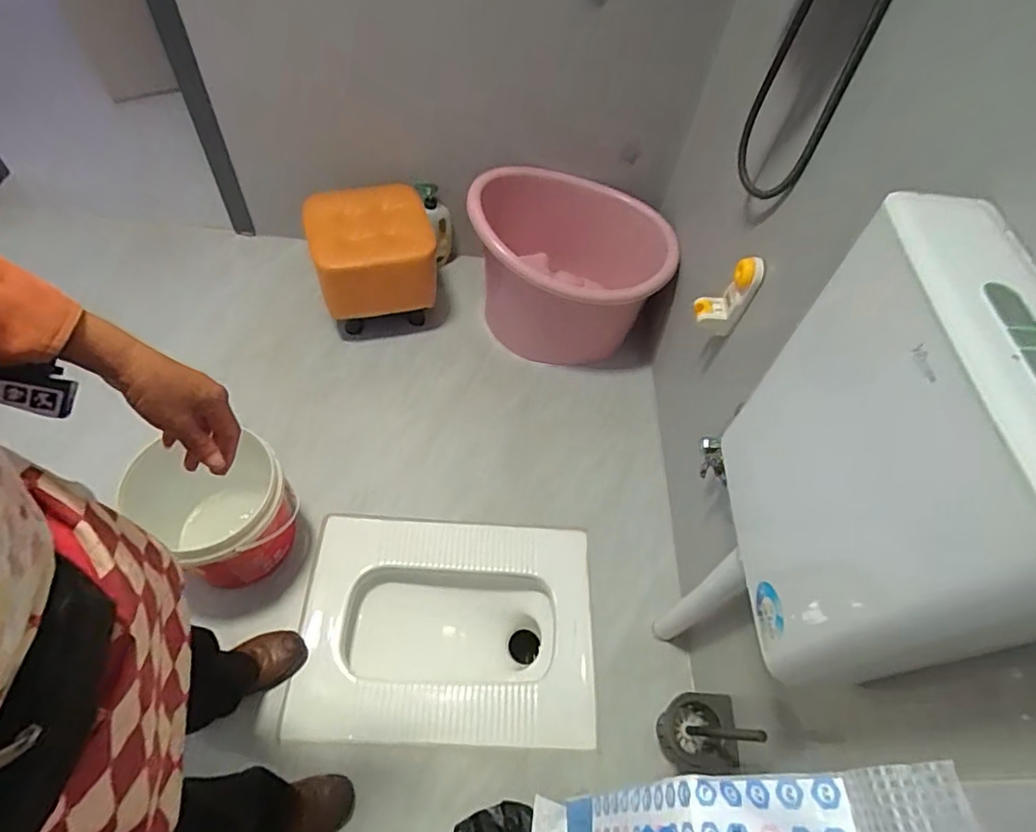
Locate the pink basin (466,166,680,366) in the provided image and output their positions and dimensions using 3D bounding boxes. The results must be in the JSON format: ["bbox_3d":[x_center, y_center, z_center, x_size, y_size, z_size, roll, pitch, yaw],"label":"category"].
[{"bbox_3d":[0.136,-0.414,1.570,0.506,0.357,0.506,2,56,-2],"label":"pink basin"}]

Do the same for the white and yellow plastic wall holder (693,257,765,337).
[{"bbox_3d":[0.388,-0.227,1.076,0.082,0.188,0.031,20,57,10],"label":"white and yellow plastic wall holder"}]

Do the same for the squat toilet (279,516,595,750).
[{"bbox_3d":[-0.148,0.487,1.283,0.595,0.198,0.446,3,56,-2],"label":"squat toilet"}]

